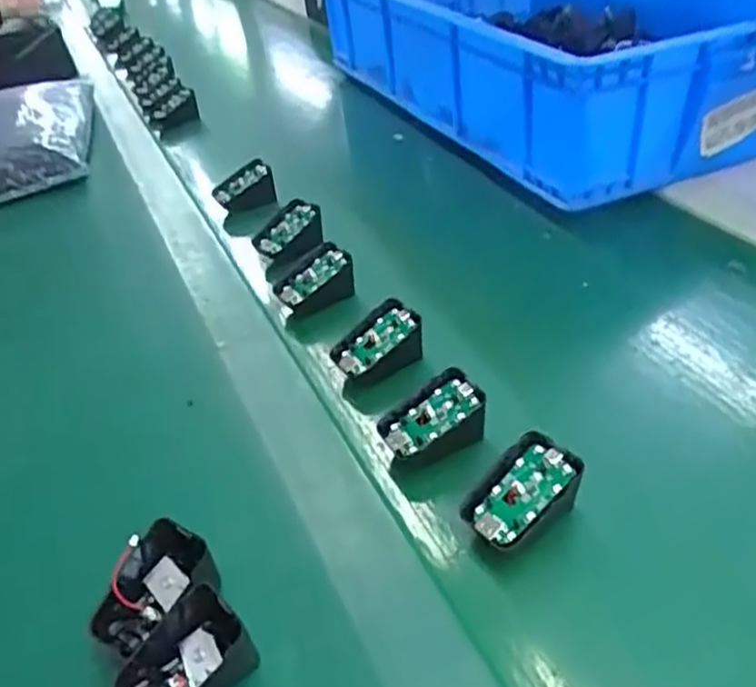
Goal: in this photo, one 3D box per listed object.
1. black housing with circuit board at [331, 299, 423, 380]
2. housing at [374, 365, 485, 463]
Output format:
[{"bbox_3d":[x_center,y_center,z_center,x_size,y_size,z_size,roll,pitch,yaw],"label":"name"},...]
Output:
[{"bbox_3d":[0.000,0.002,0.546,0.063,0.044,0.042,-21,37,-19],"label":"black housing with circuit board"},{"bbox_3d":[0.035,0.052,0.475,0.064,0.044,0.035,-16,35,-13],"label":"housing"}]

